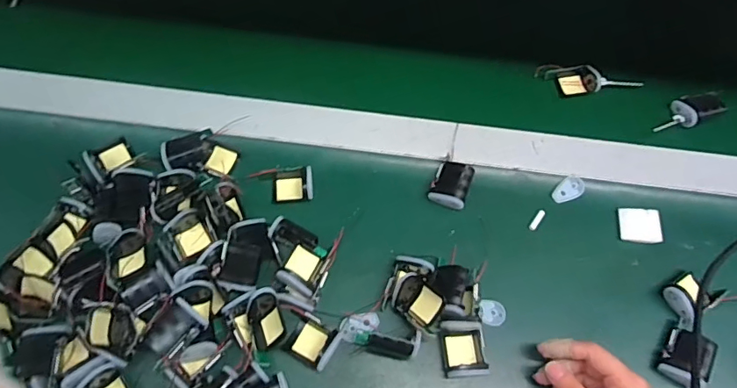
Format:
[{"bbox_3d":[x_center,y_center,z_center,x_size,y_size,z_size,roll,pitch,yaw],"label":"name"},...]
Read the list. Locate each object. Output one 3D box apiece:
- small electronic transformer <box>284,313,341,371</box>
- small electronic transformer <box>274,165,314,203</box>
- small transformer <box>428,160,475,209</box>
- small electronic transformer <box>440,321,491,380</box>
[{"bbox_3d":[-0.048,0.127,0.426,0.038,0.016,0.035,26,68,10],"label":"small electronic transformer"},{"bbox_3d":[-0.075,-0.010,0.494,0.039,0.012,0.034,-3,66,-2],"label":"small electronic transformer"},{"bbox_3d":[0.082,-0.009,0.490,0.035,0.017,0.046,20,67,8],"label":"small transformer"},{"bbox_3d":[0.083,0.132,0.423,0.037,0.018,0.044,-5,66,-3],"label":"small electronic transformer"}]

